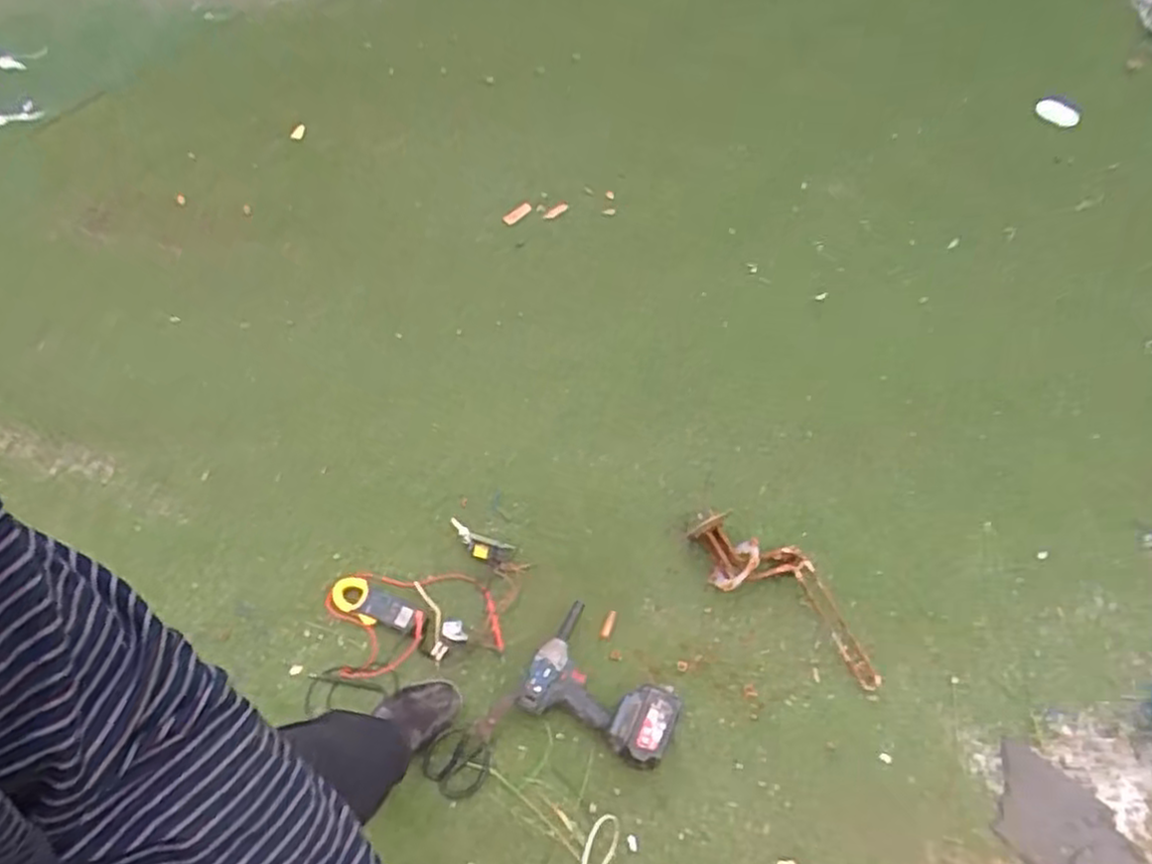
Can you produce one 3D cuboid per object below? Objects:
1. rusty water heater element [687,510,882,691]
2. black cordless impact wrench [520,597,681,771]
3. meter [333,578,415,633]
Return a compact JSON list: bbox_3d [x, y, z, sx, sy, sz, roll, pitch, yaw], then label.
[{"bbox_3d":[0.396,0.279,1.359,0.413,0.103,0.144,32,63,16],"label":"rusty water heater element"},{"bbox_3d":[0.054,0.430,1.291,0.260,0.082,0.210,22,61,11],"label":"black cordless impact wrench"},{"bbox_3d":[-0.376,0.320,1.380,0.172,0.027,0.066,26,62,13],"label":"meter"}]

